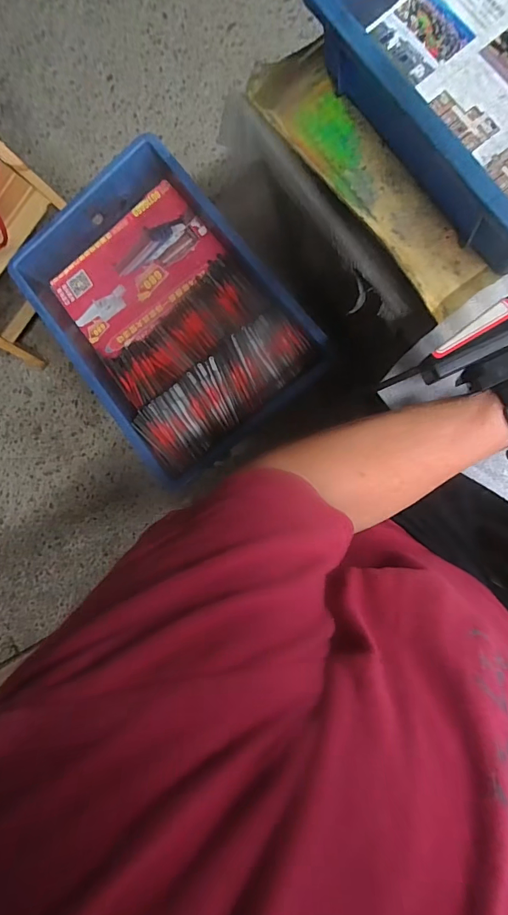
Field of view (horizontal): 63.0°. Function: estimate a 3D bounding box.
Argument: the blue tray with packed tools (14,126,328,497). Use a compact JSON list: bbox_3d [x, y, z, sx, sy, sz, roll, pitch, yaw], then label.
[{"bbox_3d":[-0.125,-0.207,0.613,0.283,0.089,0.420,-39,83,6],"label":"blue tray with packed tools"}]

